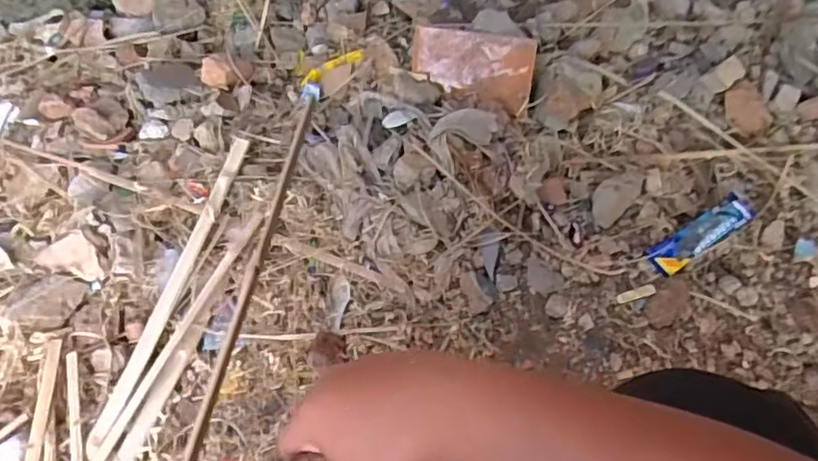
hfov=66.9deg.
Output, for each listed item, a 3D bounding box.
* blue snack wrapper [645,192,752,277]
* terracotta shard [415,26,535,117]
[{"bbox_3d":[0.428,0.005,0.906,0.181,0.028,0.047,-29,62,-18],"label":"blue snack wrapper"},{"bbox_3d":[0.104,-0.270,1.025,0.203,0.118,0.046,13,20,15],"label":"terracotta shard"}]

